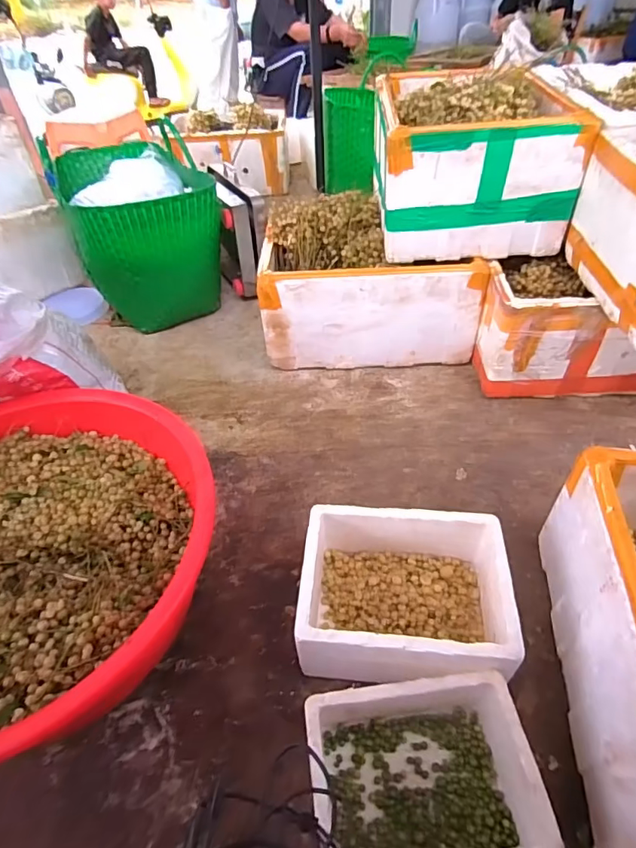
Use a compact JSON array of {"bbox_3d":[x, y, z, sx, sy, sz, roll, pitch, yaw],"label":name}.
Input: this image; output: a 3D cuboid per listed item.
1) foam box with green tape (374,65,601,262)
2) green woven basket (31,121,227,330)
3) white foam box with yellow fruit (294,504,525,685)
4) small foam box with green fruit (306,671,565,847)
[{"bbox_3d":[0.378,-0.682,1.258,0.420,0.337,0.485,-1,44,3],"label":"foam box with green tape"},{"bbox_3d":[-0.549,-0.621,1.575,0.411,0.413,0.547,-16,46,-12],"label":"green woven basket"},{"bbox_3d":[0.144,0.298,0.837,0.330,0.161,0.257,1,45,5],"label":"white foam box with yellow fruit"},{"bbox_3d":[0.142,0.489,0.665,0.283,0.125,0.208,-7,44,-3],"label":"small foam box with green fruit"}]

